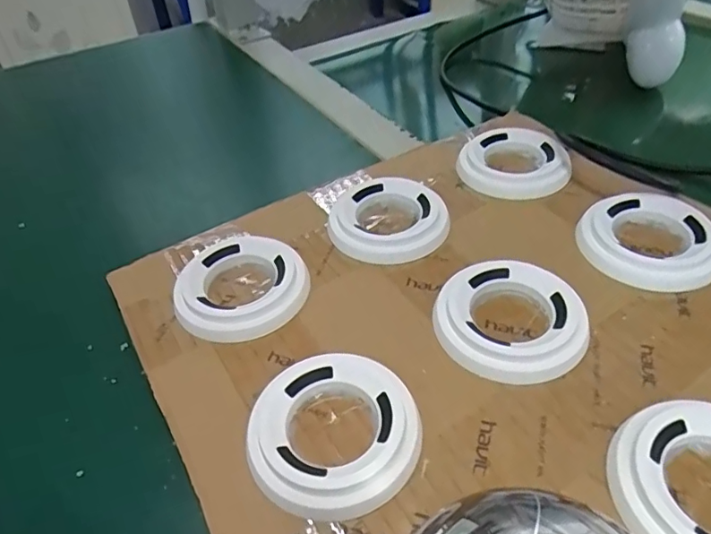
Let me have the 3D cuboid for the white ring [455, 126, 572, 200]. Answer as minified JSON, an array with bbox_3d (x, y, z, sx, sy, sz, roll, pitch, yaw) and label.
[{"bbox_3d":[0.106,-0.072,0.354,0.071,0.008,0.071,-1,46,6],"label":"white ring"}]

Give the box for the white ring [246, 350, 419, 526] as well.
[{"bbox_3d":[-0.009,0.068,0.220,0.068,0.013,0.069,-3,46,3],"label":"white ring"}]

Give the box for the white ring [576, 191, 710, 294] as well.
[{"bbox_3d":[0.160,-0.016,0.289,0.067,0.011,0.065,-3,46,3],"label":"white ring"}]

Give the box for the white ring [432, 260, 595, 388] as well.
[{"bbox_3d":[0.074,0.024,0.256,0.068,0.013,0.068,-3,46,3],"label":"white ring"}]

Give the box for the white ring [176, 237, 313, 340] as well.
[{"bbox_3d":[-0.062,0.010,0.283,0.069,0.013,0.063,-3,46,3],"label":"white ring"}]

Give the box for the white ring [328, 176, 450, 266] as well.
[{"bbox_3d":[0.018,-0.030,0.318,0.068,0.010,0.065,-3,46,3],"label":"white ring"}]

